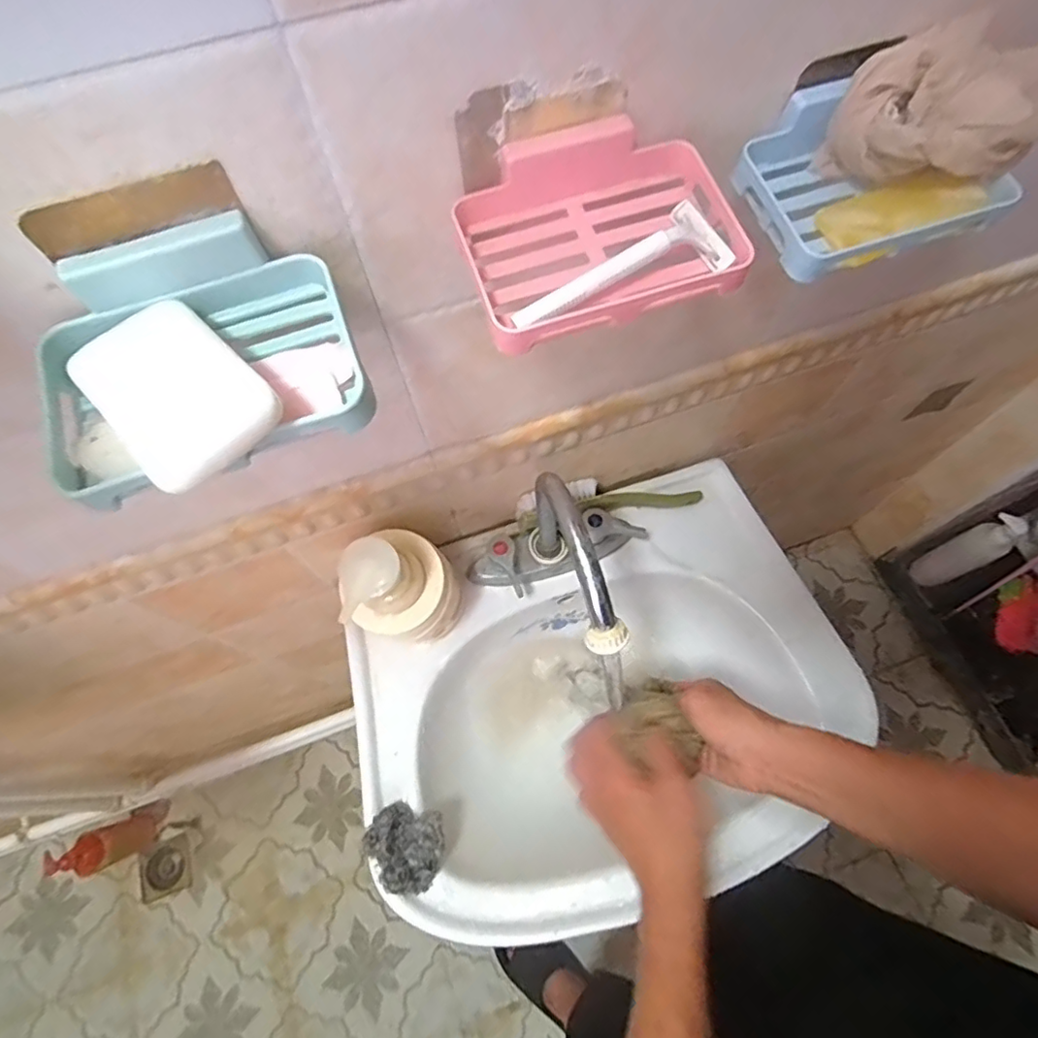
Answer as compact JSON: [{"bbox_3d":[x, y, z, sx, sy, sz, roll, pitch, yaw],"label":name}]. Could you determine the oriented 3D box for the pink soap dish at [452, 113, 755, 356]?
[{"bbox_3d":[0.036,-0.135,0.268,0.119,0.038,0.091,-17,68,-5],"label":"pink soap dish"}]

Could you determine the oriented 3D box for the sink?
[{"bbox_3d":[0.078,0.179,0.614,0.471,0.160,0.359,-19,69,-6],"label":"sink"}]

